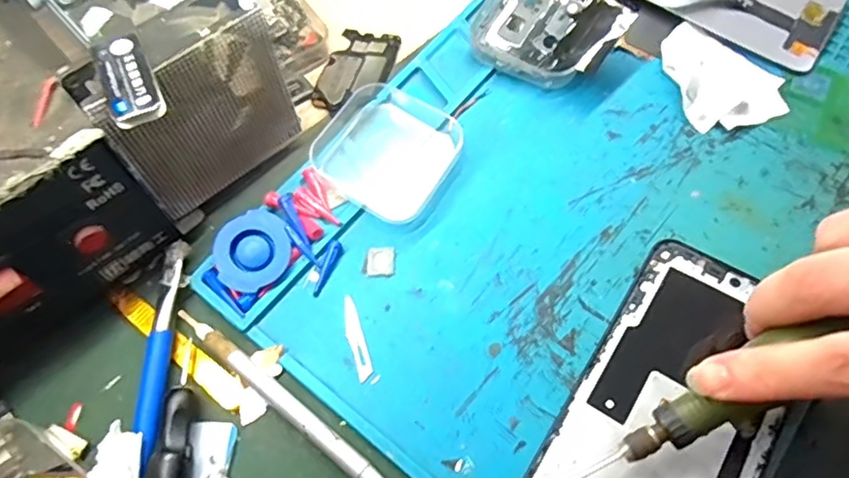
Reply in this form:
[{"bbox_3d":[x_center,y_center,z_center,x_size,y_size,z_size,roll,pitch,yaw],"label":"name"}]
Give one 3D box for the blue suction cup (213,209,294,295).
[{"bbox_3d":[-0.080,0.006,0.275,0.036,0.008,0.034,-36,89,-17],"label":"blue suction cup"}]

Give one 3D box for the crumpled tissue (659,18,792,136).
[{"bbox_3d":[0.160,-0.091,0.317,0.052,0.009,0.068,-13,64,-3],"label":"crumpled tissue"}]

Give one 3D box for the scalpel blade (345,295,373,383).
[{"bbox_3d":[-0.031,0.043,0.262,0.007,0.004,0.040,-18,64,-5],"label":"scalpel blade"}]

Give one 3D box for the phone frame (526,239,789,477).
[{"bbox_3d":[0.095,0.075,0.234,0.073,0.004,0.159,28,68,18],"label":"phone frame"}]

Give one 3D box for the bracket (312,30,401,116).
[{"bbox_3d":[-0.039,-0.097,0.336,0.038,0.008,0.062,15,66,11],"label":"bracket"}]

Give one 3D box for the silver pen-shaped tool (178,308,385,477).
[{"bbox_3d":[-0.052,0.074,0.245,0.143,0.010,0.009,35,71,18],"label":"silver pen-shaped tool"}]

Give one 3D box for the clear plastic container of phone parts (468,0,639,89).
[{"bbox_3d":[0.069,-0.119,0.324,0.077,0.026,0.068,27,68,16],"label":"clear plastic container of phone parts"}]

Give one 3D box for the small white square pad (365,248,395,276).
[{"bbox_3d":[-0.021,0.010,0.279,0.013,0.004,0.015,-1,64,3],"label":"small white square pad"}]

